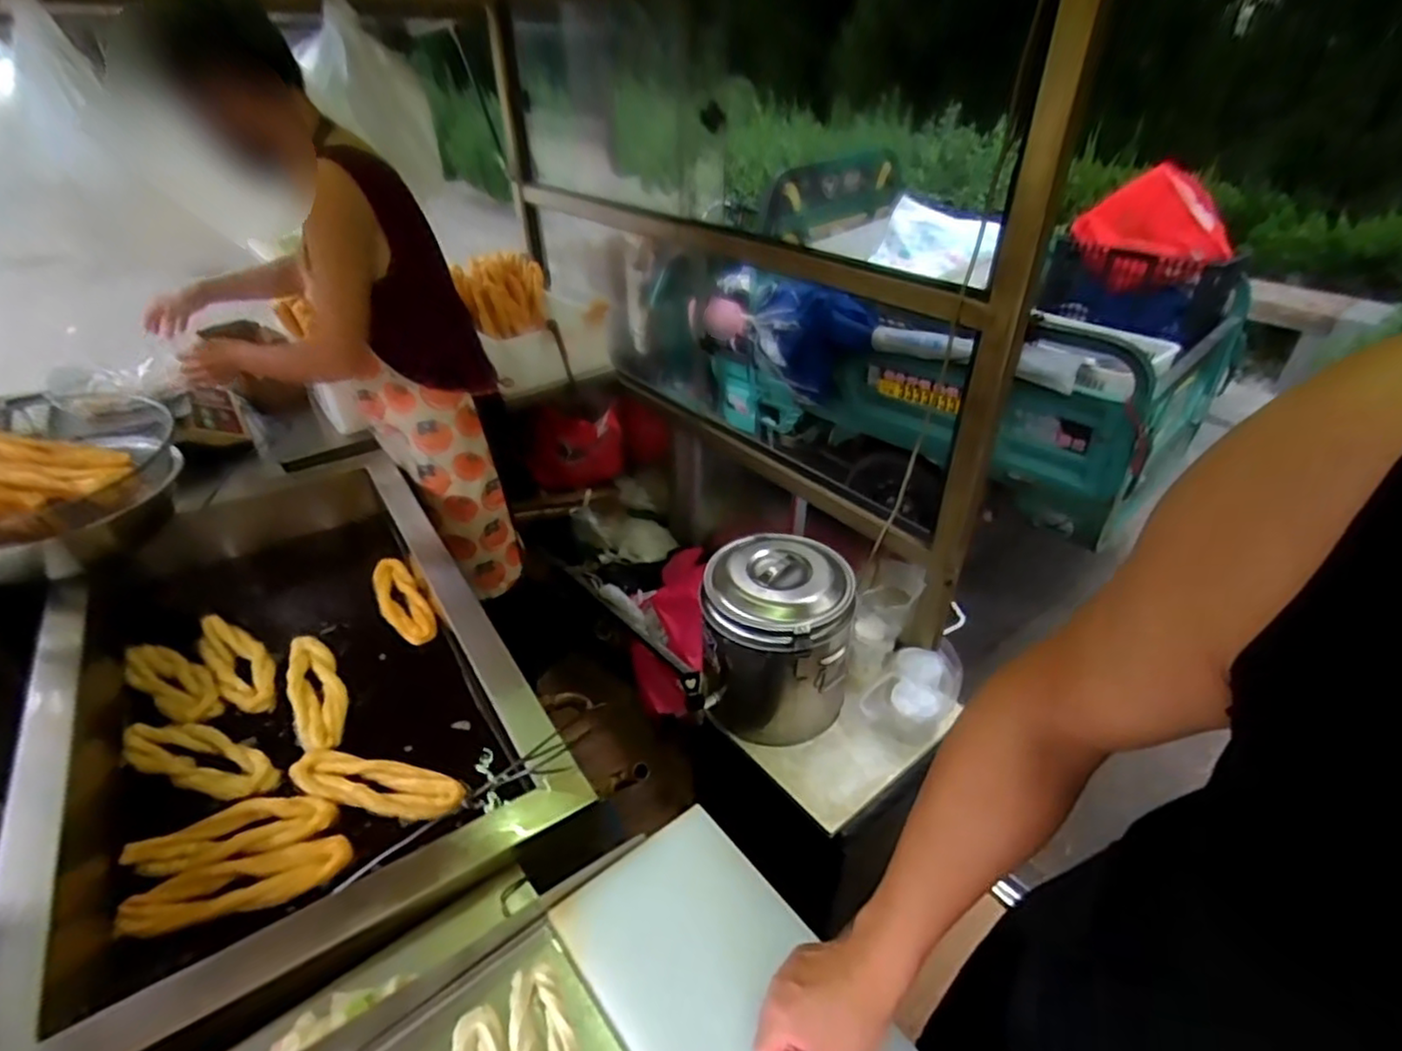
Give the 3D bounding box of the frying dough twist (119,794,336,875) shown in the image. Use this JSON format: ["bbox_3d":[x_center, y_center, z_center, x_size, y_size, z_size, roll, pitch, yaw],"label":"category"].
[{"bbox_3d":[-0.607,0.399,0.882,0.237,0.023,0.081,-10,37,-13],"label":"frying dough twist"}]

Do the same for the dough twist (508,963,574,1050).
[{"bbox_3d":[-0.132,0.432,0.562,0.048,0.018,0.120,-16,38,-20],"label":"dough twist"}]

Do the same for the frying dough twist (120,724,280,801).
[{"bbox_3d":[-0.719,0.333,0.976,0.270,0.027,0.089,11,37,15],"label":"frying dough twist"}]

